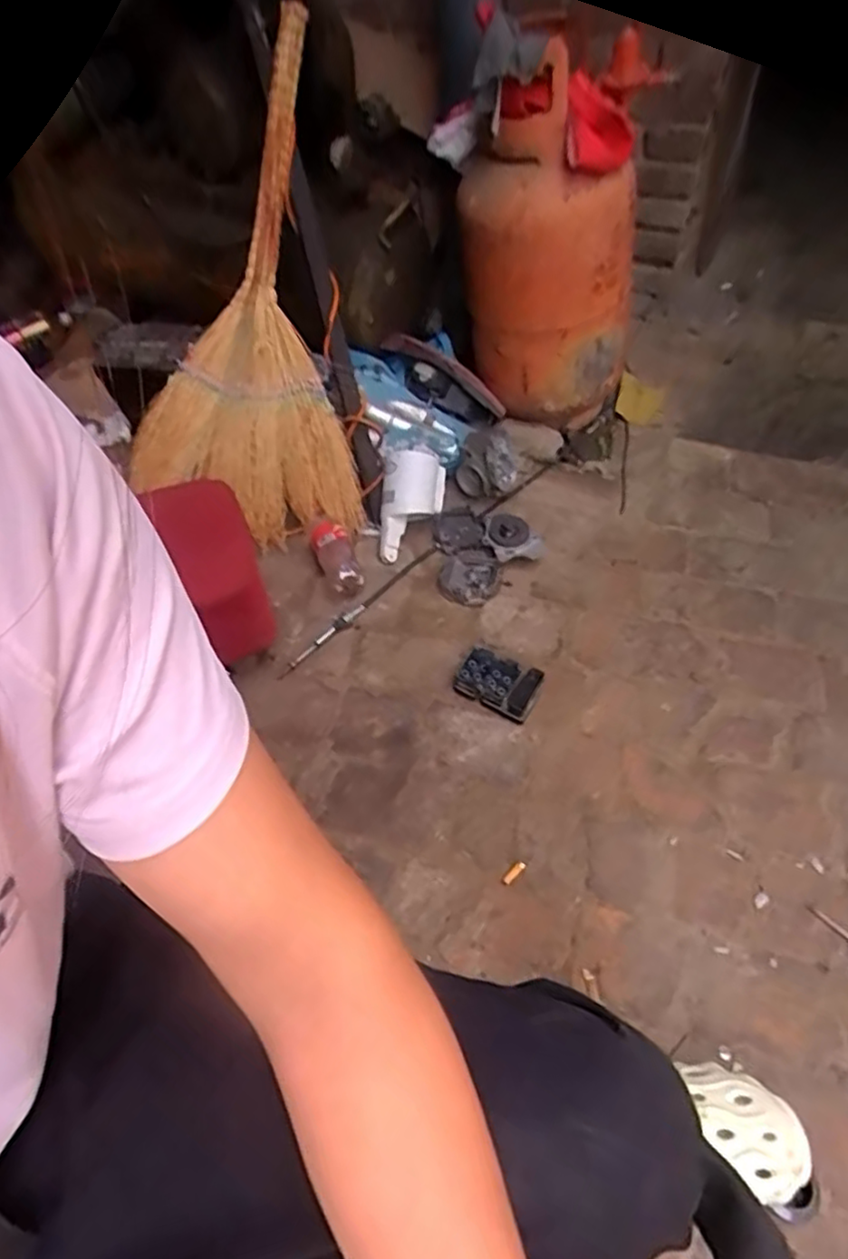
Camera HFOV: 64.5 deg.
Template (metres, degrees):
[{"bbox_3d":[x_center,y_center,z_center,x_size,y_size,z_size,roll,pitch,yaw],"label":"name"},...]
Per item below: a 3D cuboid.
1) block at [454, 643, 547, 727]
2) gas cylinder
[{"bbox_3d":[0.114,0.080,1.018,0.125,0.051,0.084,26,58,21],"label":"block"},{"bbox_3d":[0.233,-0.723,1.295,0.337,0.585,0.311,1,52,3],"label":"gas cylinder"}]

